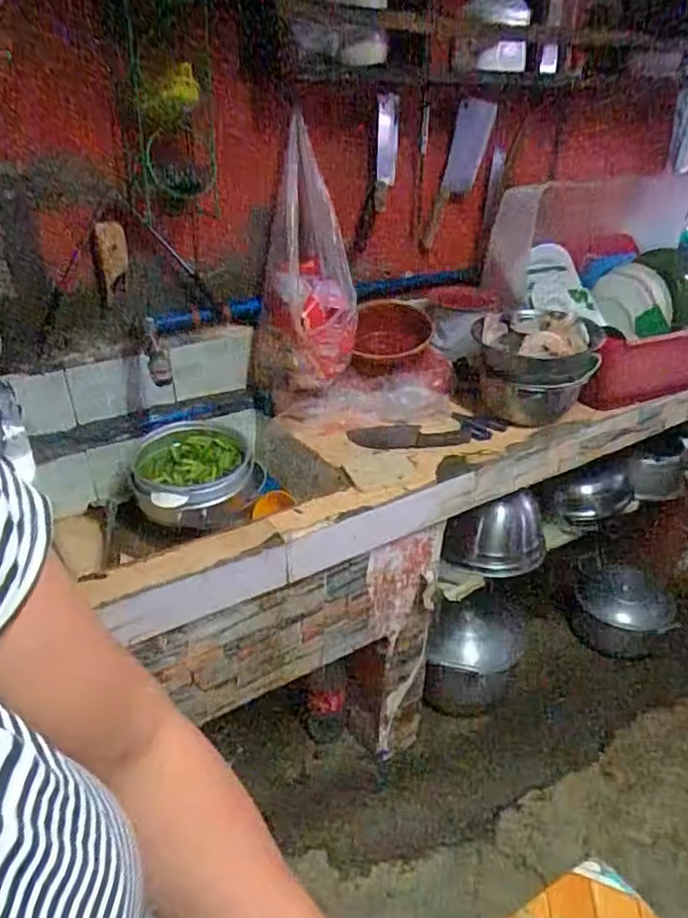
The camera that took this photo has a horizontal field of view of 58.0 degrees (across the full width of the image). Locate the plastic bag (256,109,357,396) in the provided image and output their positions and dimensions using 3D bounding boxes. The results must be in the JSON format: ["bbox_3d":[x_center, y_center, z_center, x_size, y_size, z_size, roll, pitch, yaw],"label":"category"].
[{"bbox_3d":[-0.073,-0.386,1.248,0.196,0.507,0.130,3,9,5],"label":"plastic bag"}]

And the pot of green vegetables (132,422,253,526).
[{"bbox_3d":[-0.292,0.027,1.212,0.222,0.104,0.217,-6,30,-11],"label":"pot of green vegetables"}]

